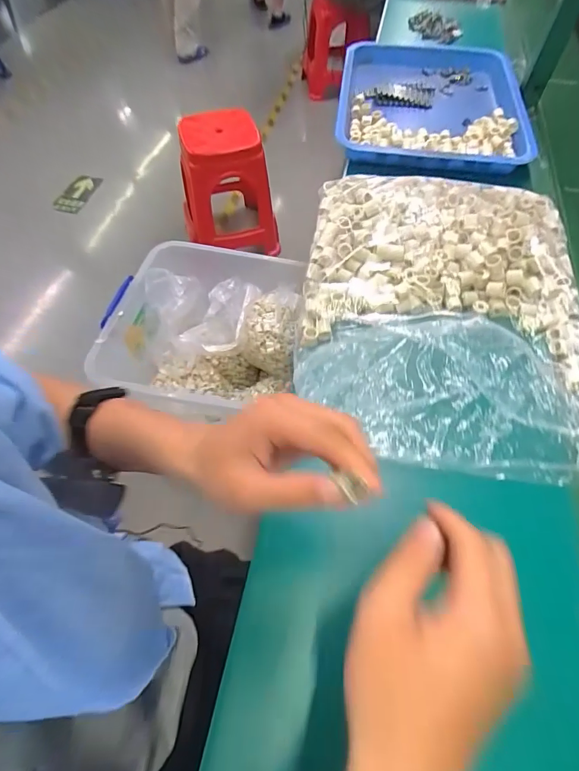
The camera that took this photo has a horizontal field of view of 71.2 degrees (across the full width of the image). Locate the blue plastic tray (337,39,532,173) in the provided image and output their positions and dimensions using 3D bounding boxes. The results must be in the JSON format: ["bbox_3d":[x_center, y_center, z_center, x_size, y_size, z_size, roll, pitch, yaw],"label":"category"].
[{"bbox_3d":[0.280,-0.563,0.815,0.343,0.077,0.457,6,58,3],"label":"blue plastic tray"}]

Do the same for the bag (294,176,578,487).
[{"bbox_3d":[0.191,-0.106,0.506,0.335,0.071,0.417,6,58,3],"label":"bag"}]

